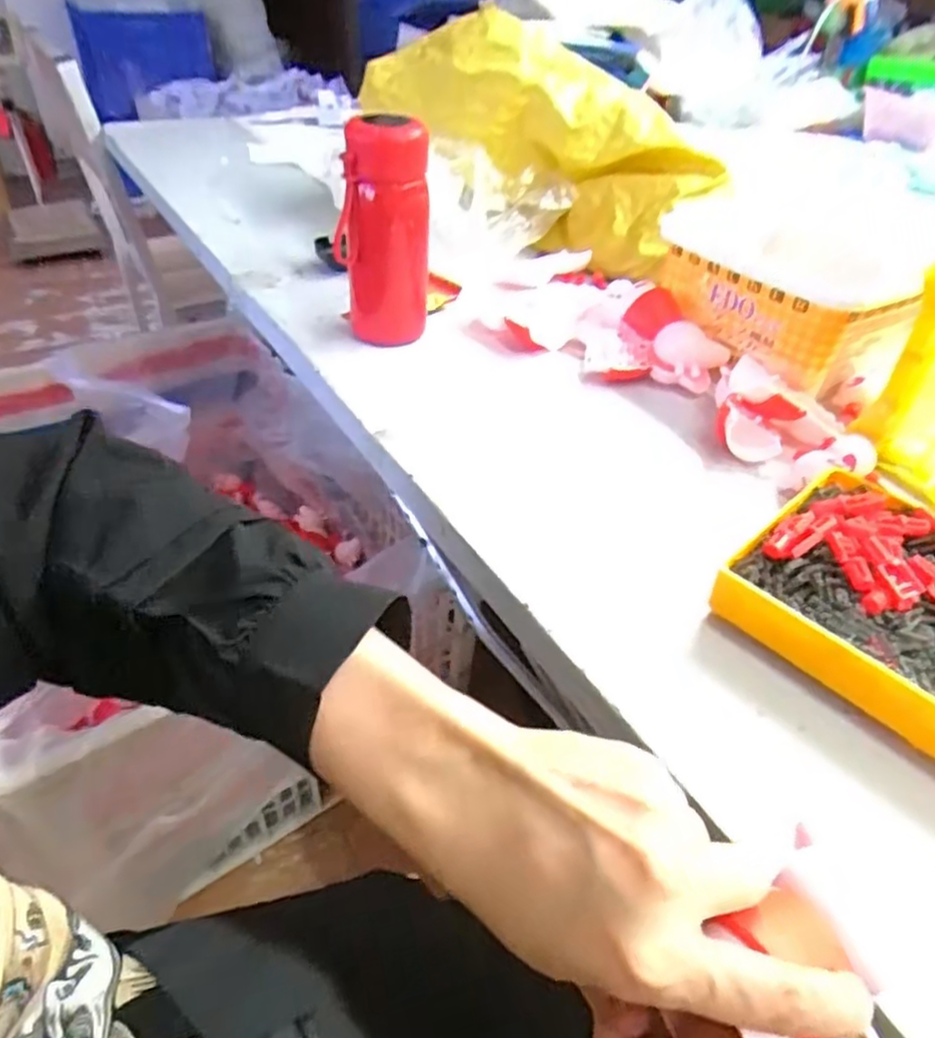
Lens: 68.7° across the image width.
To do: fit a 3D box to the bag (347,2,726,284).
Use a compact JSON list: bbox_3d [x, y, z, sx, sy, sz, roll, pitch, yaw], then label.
[{"bbox_3d":[0.081,-0.438,0.786,0.419,0.155,0.157,40,51,14],"label":"bag"}]

